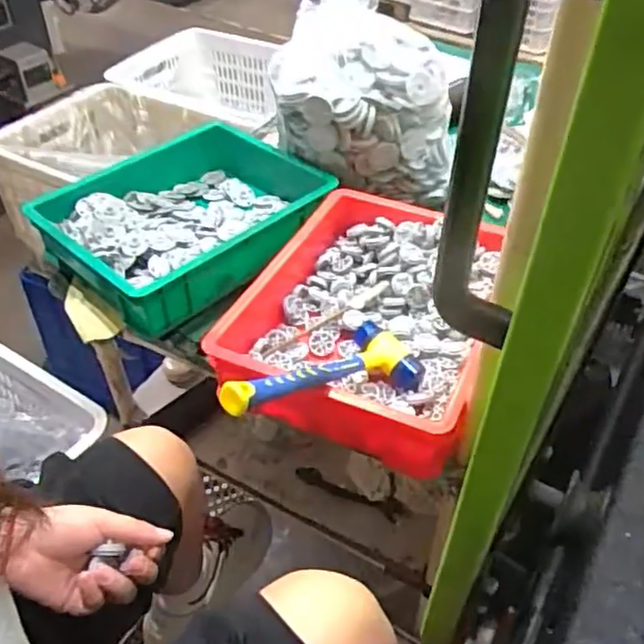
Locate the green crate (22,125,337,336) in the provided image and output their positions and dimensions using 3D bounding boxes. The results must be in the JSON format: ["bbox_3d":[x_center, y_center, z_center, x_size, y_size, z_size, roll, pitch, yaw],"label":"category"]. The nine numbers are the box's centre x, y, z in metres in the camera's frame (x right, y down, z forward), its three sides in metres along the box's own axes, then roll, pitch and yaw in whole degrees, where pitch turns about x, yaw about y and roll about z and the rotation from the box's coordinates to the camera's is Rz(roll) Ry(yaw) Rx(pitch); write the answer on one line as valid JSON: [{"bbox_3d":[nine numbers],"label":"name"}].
[{"bbox_3d":[-0.188,-0.151,0.926,0.293,0.080,0.354,30,51,27],"label":"green crate"}]

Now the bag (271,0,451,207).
[{"bbox_3d":[0.056,-0.326,0.929,0.253,0.245,0.185,3,43,2],"label":"bag"}]

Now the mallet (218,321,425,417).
[{"bbox_3d":[0.008,0.050,0.634,0.085,0.047,0.286,32,22,28],"label":"mallet"}]

